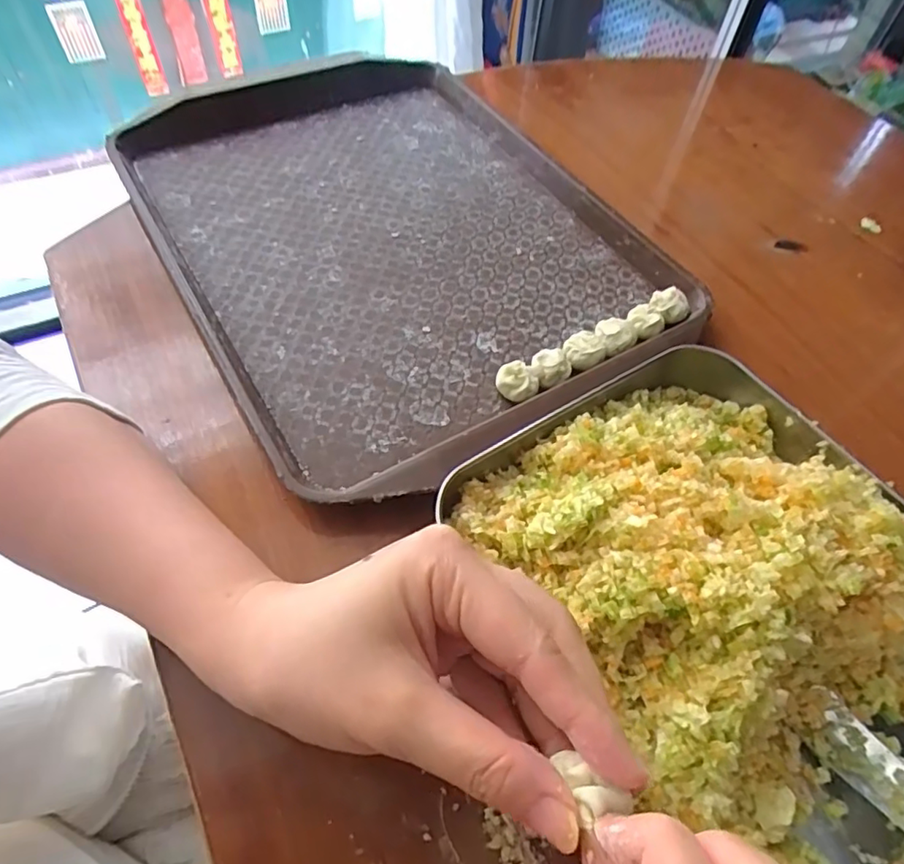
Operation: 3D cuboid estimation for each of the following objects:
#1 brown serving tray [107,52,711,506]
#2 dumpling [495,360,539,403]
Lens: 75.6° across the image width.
[{"bbox_3d":[-0.043,-0.154,0.416,0.302,0.033,0.407,-27,62,-21],"label":"brown serving tray"},{"bbox_3d":[0.038,-0.028,0.347,0.025,0.018,0.021,15,56,6],"label":"dumpling"}]

